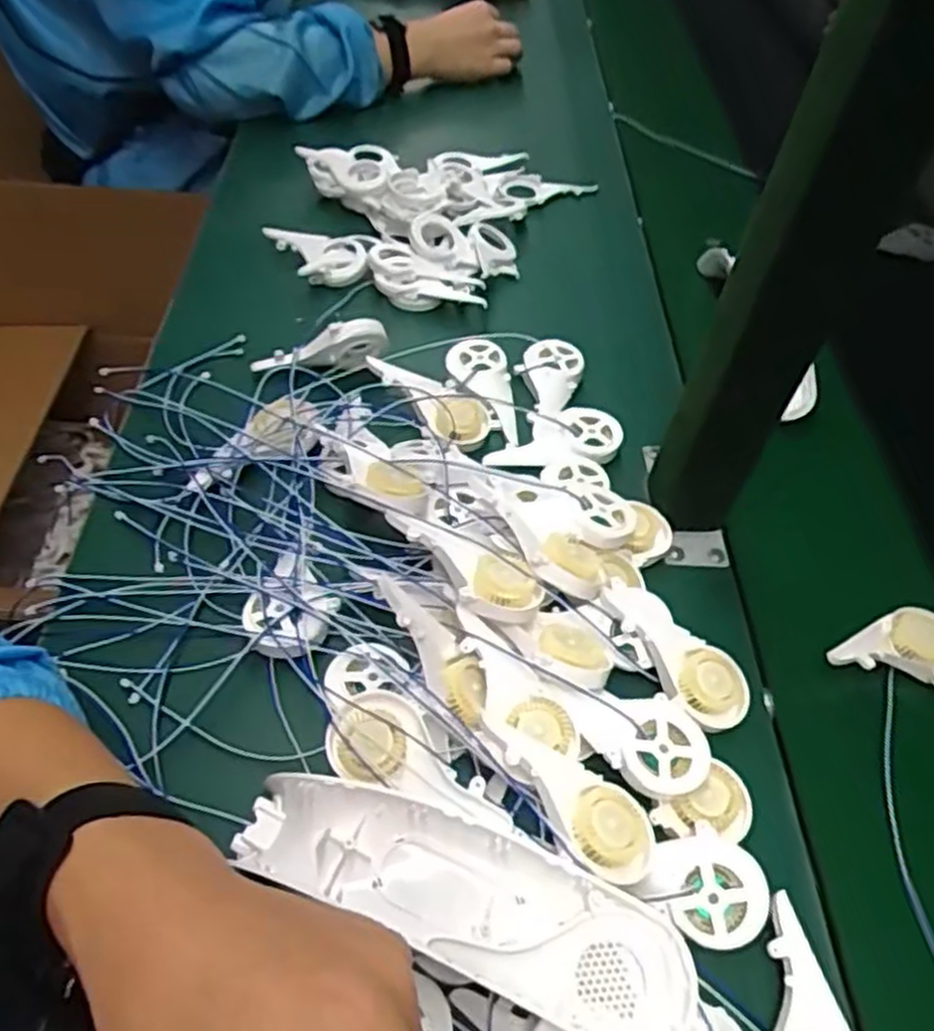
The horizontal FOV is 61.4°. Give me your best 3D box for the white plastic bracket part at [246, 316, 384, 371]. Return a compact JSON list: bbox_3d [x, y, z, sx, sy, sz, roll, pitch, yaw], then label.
[{"bbox_3d":[-0.101,-0.112,0.538,0.092,0.030,0.011,-14,51,9],"label":"white plastic bracket part"}]

